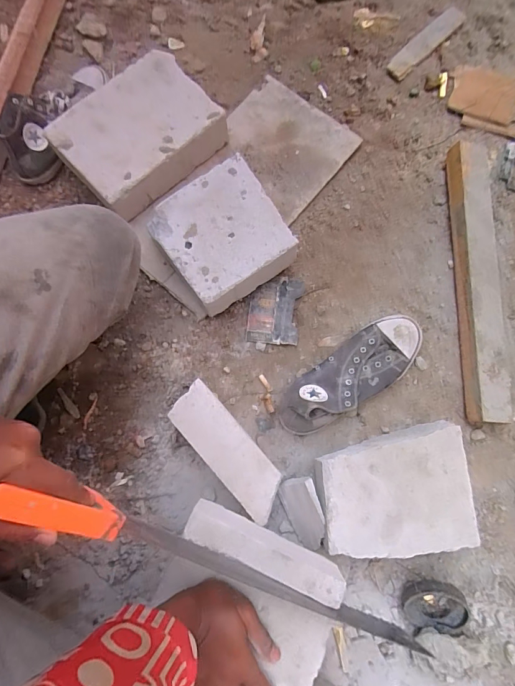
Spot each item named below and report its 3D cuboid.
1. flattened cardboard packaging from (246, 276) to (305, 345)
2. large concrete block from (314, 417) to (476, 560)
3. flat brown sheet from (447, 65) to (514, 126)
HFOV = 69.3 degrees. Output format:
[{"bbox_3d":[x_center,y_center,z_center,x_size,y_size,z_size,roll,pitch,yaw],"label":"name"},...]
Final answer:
[{"bbox_3d":[0.031,-0.059,0.658,0.089,0.011,0.121,7,77,1],"label":"flattened cardboard packaging"},{"bbox_3d":[0.192,0.215,0.549,0.208,0.082,0.154,-8,77,-2],"label":"large concrete block"},{"bbox_3d":[0.456,-0.503,0.747,0.131,0.013,0.141,23,72,15],"label":"flat brown sheet"}]

